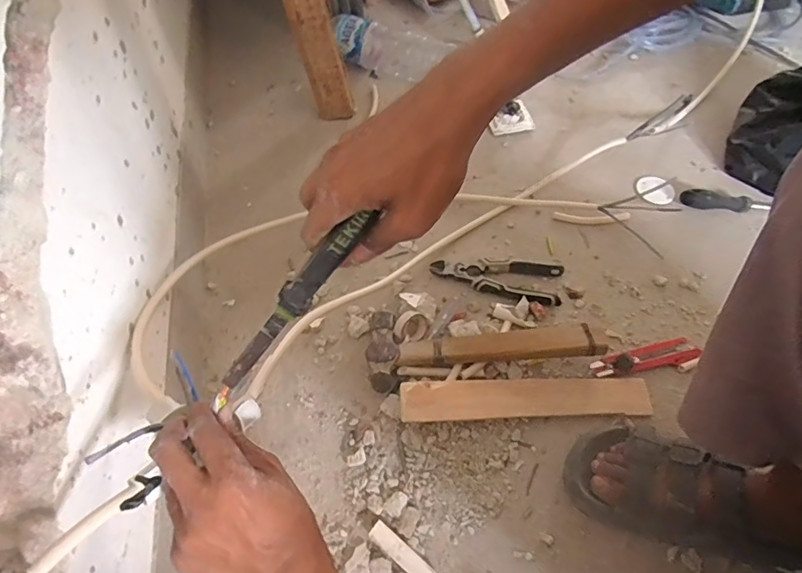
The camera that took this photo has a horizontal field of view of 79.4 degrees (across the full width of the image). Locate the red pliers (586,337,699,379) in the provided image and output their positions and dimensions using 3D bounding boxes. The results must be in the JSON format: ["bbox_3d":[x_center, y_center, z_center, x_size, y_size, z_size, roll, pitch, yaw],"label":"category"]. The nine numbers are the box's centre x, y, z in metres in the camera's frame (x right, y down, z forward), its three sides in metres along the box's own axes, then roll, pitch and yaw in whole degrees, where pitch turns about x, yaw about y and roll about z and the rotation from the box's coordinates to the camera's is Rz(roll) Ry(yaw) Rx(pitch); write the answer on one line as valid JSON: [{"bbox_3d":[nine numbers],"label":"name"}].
[{"bbox_3d":[0.322,0.096,0.633,0.142,0.019,0.041,-9,58,-6],"label":"red pliers"}]

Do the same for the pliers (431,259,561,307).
[{"bbox_3d":[0.138,-0.017,0.703,0.185,0.018,0.081,8,58,5],"label":"pliers"}]

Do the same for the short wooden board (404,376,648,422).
[{"bbox_3d":[0.155,0.136,0.598,0.304,0.017,0.052,0,70,-5],"label":"short wooden board"}]

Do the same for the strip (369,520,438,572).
[{"bbox_3d":[0.004,0.284,0.509,0.086,0.014,0.021,35,64,20],"label":"strip"}]

